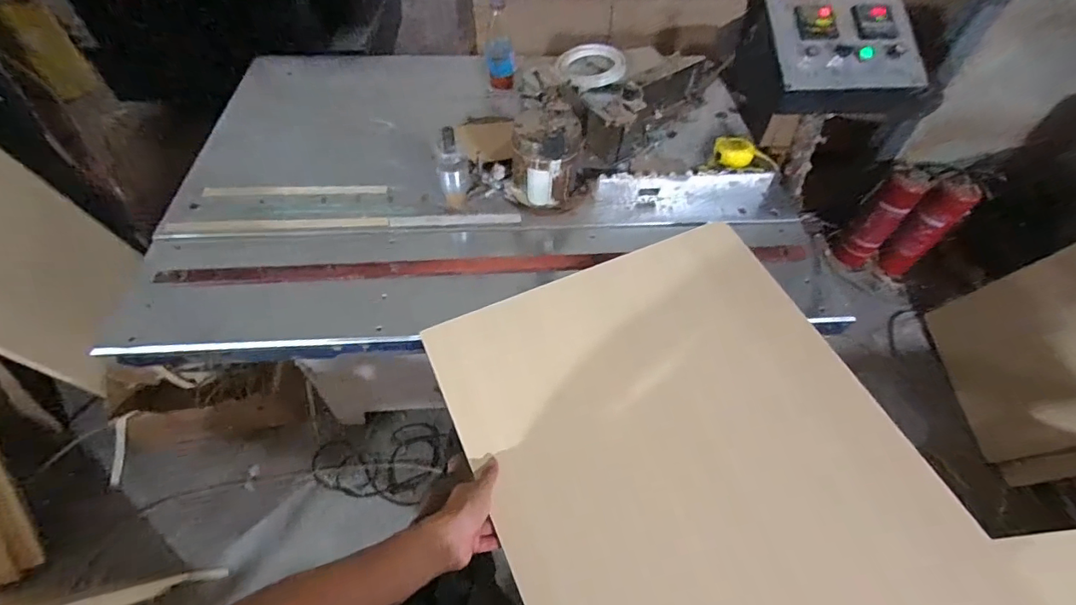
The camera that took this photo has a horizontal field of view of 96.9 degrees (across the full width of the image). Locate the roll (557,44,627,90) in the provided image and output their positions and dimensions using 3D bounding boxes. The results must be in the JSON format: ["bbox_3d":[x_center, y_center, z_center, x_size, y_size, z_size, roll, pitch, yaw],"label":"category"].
[{"bbox_3d":[0.132,-0.576,1.163,0.160,0.029,0.193,-5,53,-7],"label":"roll"}]

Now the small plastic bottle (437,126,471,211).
[{"bbox_3d":[-0.146,-0.234,0.831,0.062,0.129,0.050,-6,53,-7],"label":"small plastic bottle"}]

